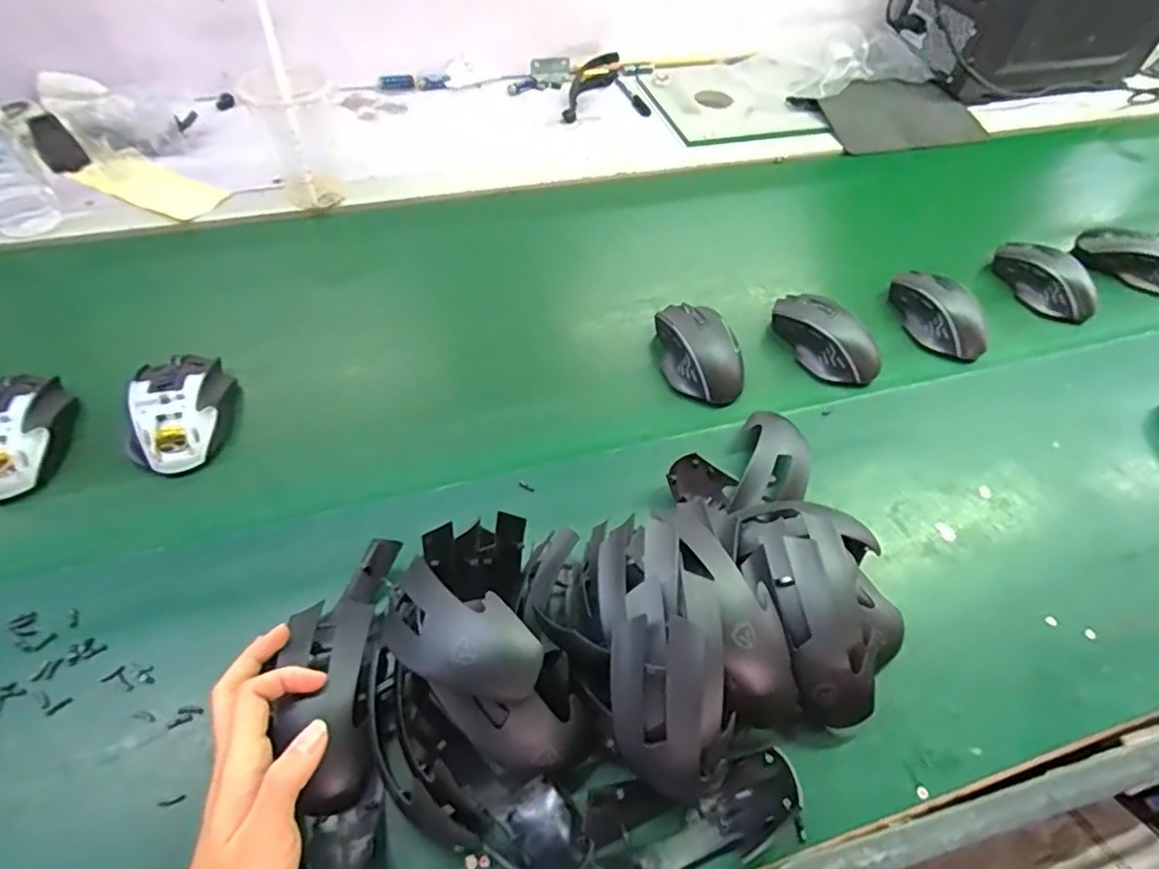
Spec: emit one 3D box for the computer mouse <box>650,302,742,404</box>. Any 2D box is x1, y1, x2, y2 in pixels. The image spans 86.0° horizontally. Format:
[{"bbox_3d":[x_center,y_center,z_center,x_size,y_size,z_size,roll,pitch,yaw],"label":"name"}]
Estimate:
[{"bbox_3d":[0.111,-0.082,0.587,0.065,0.039,0.114,-6,54,-9],"label":"computer mouse"}]

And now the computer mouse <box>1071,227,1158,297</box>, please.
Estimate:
[{"bbox_3d":[0.641,-0.207,0.719,0.112,0.034,0.061,34,58,20],"label":"computer mouse"}]

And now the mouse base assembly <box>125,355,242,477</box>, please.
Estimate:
[{"bbox_3d":[-0.330,-0.020,0.514,0.077,0.046,0.109,-3,54,-6],"label":"mouse base assembly"}]

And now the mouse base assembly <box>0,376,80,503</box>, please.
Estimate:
[{"bbox_3d":[-0.450,-0.003,0.491,0.071,0.040,0.113,-5,54,-8],"label":"mouse base assembly"}]

